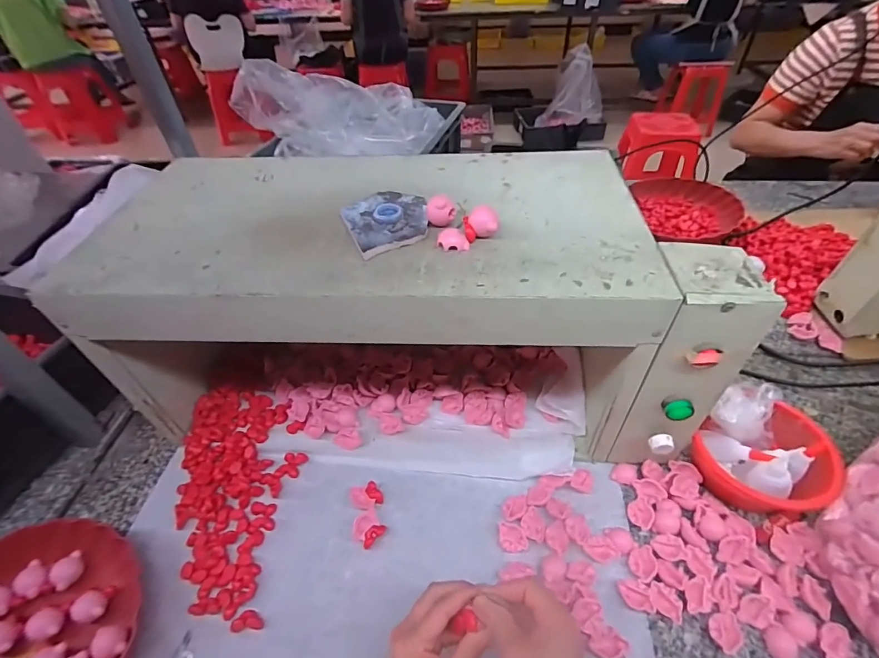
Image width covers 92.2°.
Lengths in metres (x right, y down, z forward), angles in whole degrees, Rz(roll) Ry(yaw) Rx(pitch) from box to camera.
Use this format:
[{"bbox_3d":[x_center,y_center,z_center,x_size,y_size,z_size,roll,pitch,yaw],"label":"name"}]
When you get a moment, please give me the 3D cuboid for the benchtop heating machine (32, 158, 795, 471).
[{"bbox_3d":[-0.031,-0.029,0.547,0.676,0.269,0.283,1,46,4],"label":"benchtop heating machine"}]

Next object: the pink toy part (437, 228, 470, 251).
[{"bbox_3d":[0.013,-0.087,0.408,0.030,0.012,0.023,-1,45,2],"label":"pink toy part"}]

